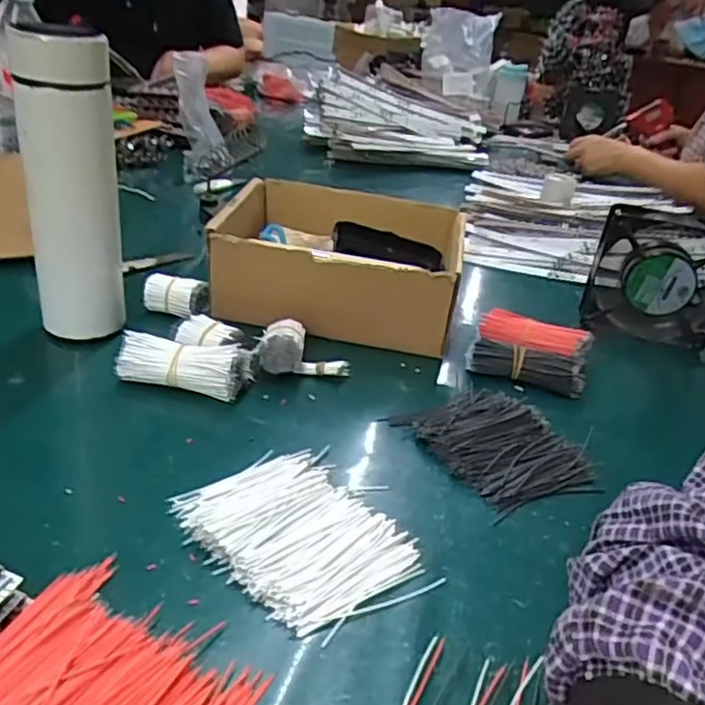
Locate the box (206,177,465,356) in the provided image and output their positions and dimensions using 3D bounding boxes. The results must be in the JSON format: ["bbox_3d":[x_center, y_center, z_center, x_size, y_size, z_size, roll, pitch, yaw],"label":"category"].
[{"bbox_3d":[-0.021,-0.087,0.612,0.229,0.086,0.188,9,29,4],"label":"box"}]

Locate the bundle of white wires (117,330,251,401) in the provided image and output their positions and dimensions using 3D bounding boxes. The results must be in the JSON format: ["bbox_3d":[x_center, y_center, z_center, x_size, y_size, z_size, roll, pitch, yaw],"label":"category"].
[{"bbox_3d":[-0.125,0.010,0.487,0.095,0.036,0.034,9,29,4],"label":"bundle of white wires"}]

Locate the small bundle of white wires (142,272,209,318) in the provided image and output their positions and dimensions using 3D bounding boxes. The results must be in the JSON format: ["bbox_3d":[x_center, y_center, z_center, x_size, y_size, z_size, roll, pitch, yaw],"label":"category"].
[{"bbox_3d":[-0.156,-0.050,0.574,0.051,0.032,0.025,15,30,15],"label":"small bundle of white wires"}]

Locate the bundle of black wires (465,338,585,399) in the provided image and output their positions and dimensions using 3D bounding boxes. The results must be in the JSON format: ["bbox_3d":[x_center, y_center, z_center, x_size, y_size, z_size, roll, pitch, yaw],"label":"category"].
[{"bbox_3d":[0.146,0.007,0.547,0.094,0.028,0.030,12,29,9],"label":"bundle of black wires"}]

